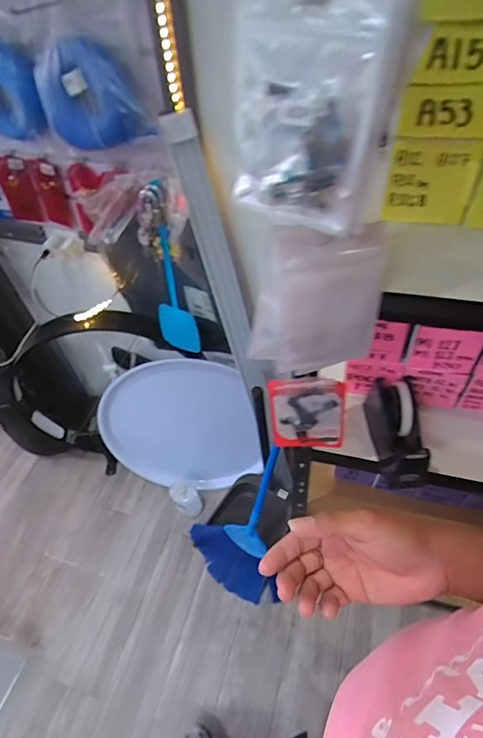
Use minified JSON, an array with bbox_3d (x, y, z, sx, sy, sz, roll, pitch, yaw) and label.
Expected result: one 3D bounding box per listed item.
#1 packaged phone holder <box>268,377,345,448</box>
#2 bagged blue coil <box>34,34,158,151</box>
[{"bbox_3d":[0.094,0.067,0.627,0.104,0.157,0.019,2,51,6],"label":"packaged phone holder"},{"bbox_3d":[-0.253,-0.470,0.753,0.204,0.157,0.038,10,52,12],"label":"bagged blue coil"}]

